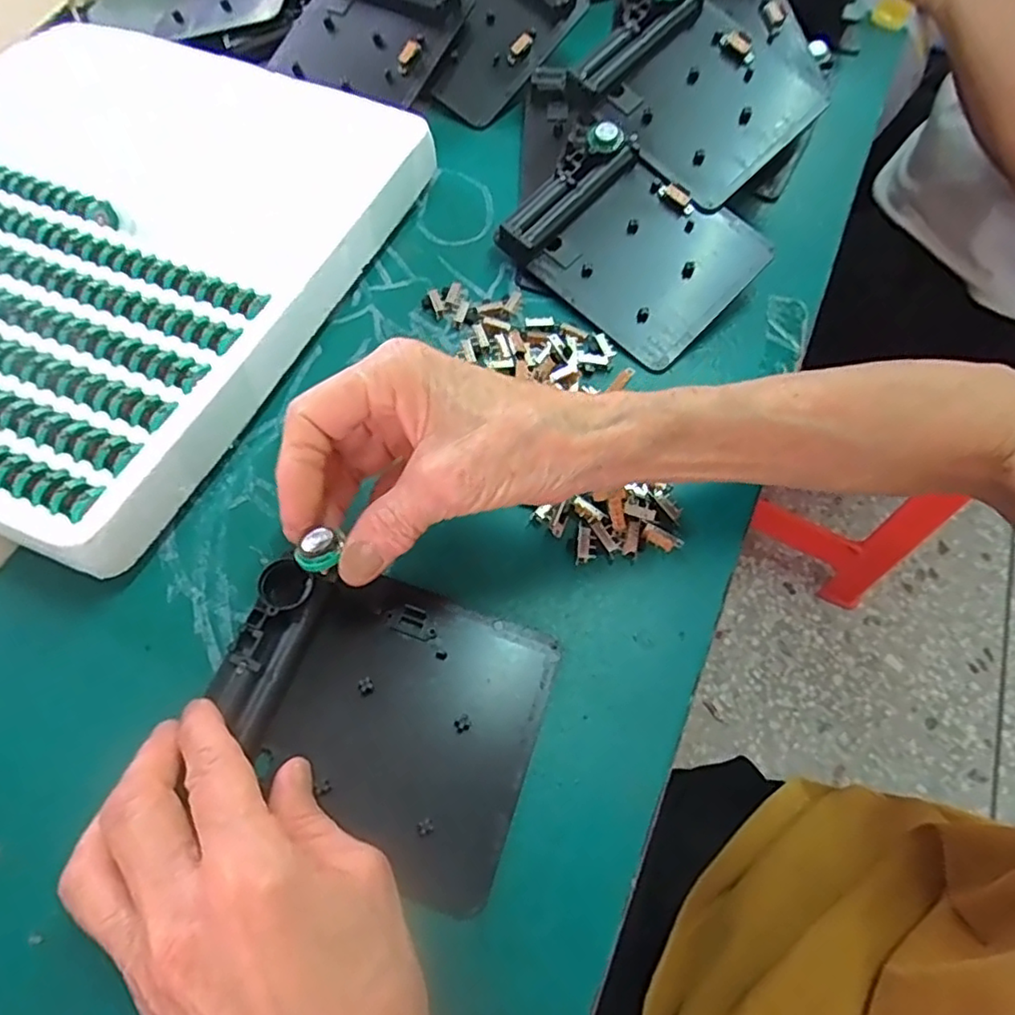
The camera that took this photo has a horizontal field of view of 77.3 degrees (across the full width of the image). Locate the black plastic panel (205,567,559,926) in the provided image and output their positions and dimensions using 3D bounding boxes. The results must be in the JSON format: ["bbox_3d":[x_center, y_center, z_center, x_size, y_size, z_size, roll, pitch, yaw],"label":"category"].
[{"bbox_3d":[-0.052,0.082,0.257,0.126,0.020,0.107,17,62,6],"label":"black plastic panel"}]

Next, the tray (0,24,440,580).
[{"bbox_3d":[-0.235,-0.156,0.352,0.295,0.041,0.328,22,62,8],"label":"tray"}]

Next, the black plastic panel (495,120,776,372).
[{"bbox_3d":[0.075,-0.156,0.374,0.130,0.015,0.107,43,81,7],"label":"black plastic panel"}]

